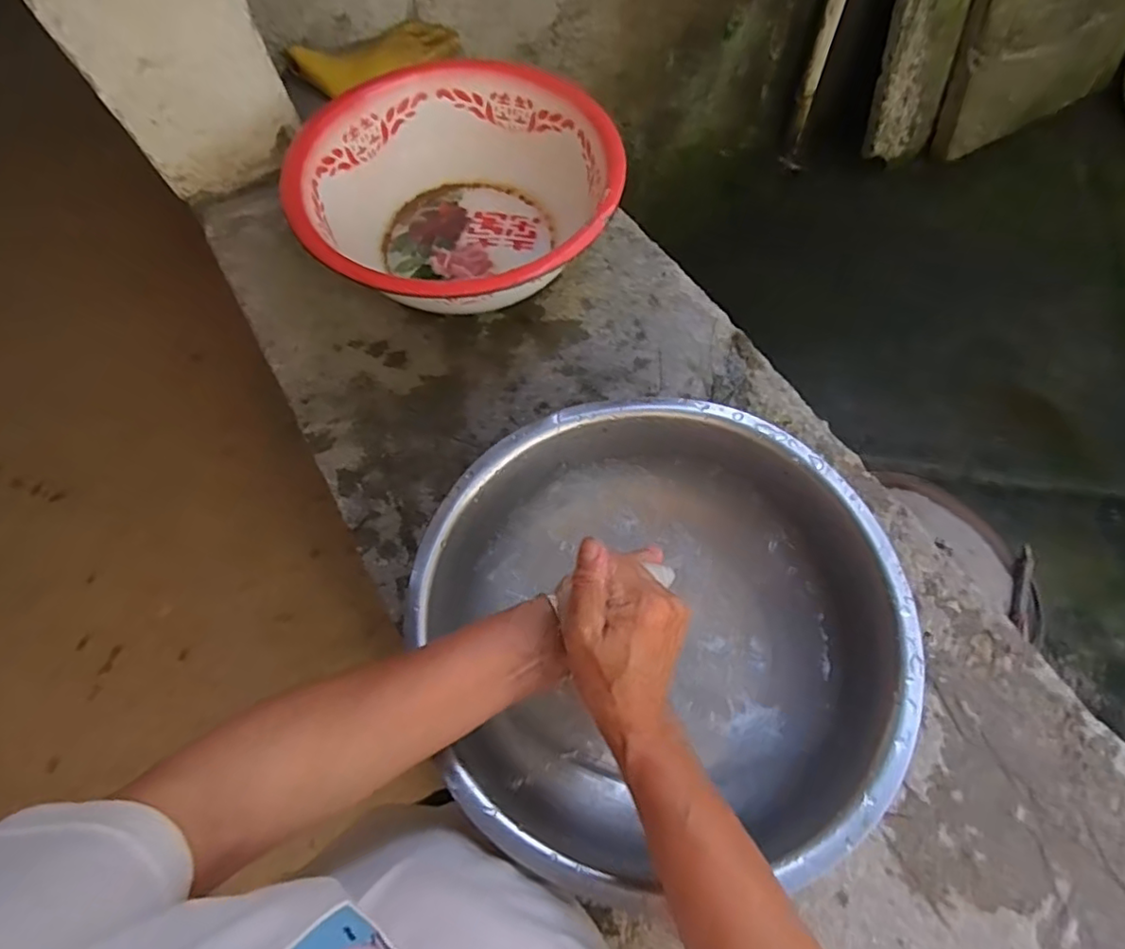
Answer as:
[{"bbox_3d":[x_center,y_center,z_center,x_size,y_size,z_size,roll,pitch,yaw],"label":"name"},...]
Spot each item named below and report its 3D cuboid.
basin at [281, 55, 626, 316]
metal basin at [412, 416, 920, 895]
[{"bbox_3d":[-0.116,-0.317,0.706,0.342,0.131,0.346,-1,68,2],"label":"basin"},{"bbox_3d":[0.075,0.118,0.477,0.344,0.111,0.318,-1,68,2],"label":"metal basin"}]

